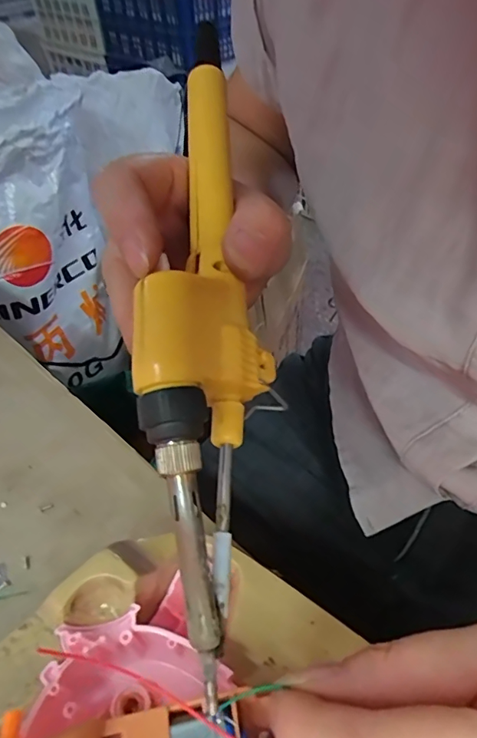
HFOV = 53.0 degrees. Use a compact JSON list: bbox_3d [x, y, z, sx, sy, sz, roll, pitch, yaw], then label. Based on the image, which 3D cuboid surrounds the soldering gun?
[{"bbox_3d":[-0.010,-0.024,0.153,0.037,0.031,0.208,-2,68,3],"label":"soldering gun"}]

